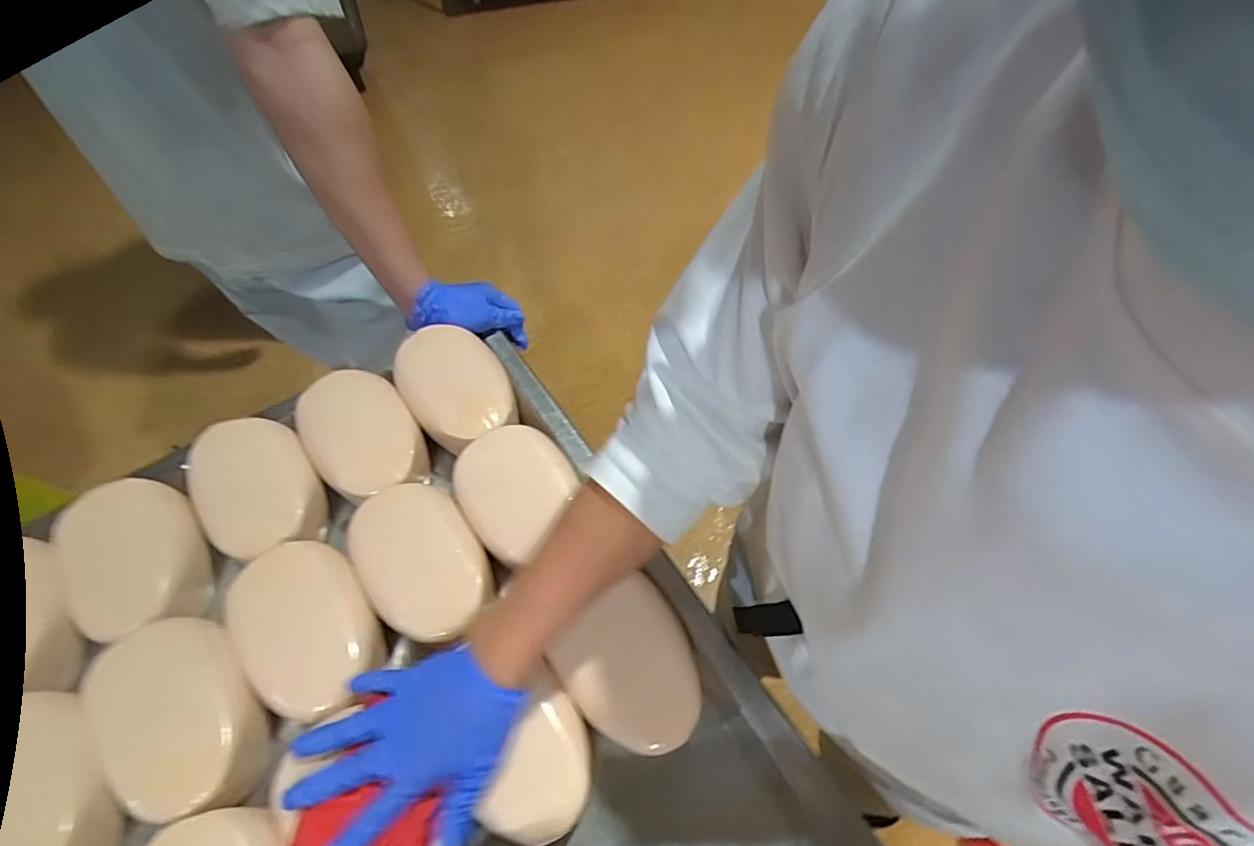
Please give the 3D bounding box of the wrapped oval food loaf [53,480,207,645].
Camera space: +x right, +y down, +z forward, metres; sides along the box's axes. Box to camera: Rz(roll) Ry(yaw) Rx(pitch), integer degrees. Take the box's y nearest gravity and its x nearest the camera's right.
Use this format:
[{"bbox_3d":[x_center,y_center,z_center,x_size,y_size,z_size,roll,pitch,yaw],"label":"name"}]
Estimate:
[{"bbox_3d":[-0.441,0.115,0.519,0.102,0.063,0.142,-25,61,-15],"label":"wrapped oval food loaf"}]

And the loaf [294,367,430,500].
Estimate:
[{"bbox_3d":[-0.266,0.015,0.590,0.101,0.059,0.145,-34,63,-18],"label":"loaf"}]

